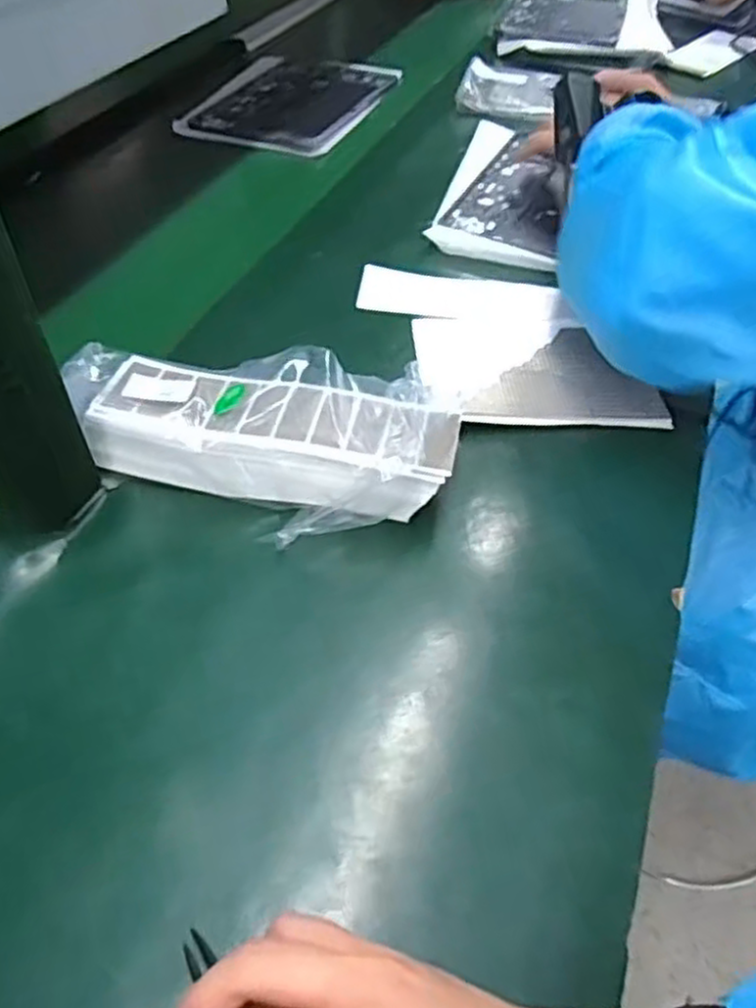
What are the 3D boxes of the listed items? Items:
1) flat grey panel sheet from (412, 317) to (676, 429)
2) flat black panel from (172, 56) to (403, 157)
[{"bbox_3d":[0.118,-0.102,0.565,0.168,0.007,0.123,0,48,-5],"label":"flat grey panel sheet"},{"bbox_3d":[-0.106,-0.507,0.934,0.208,0.012,0.298,15,48,14],"label":"flat black panel"}]

